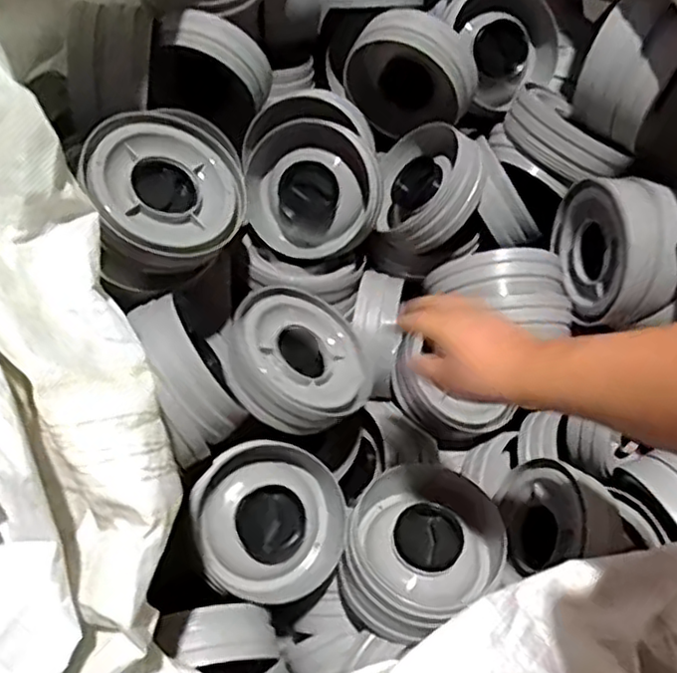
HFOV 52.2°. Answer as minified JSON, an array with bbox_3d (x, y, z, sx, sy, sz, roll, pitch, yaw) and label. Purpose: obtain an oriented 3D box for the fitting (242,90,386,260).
[{"bbox_3d":[-0.036,-0.189,0.825,0.177,0.059,0.185,-28,98,10],"label":"fitting"}]

